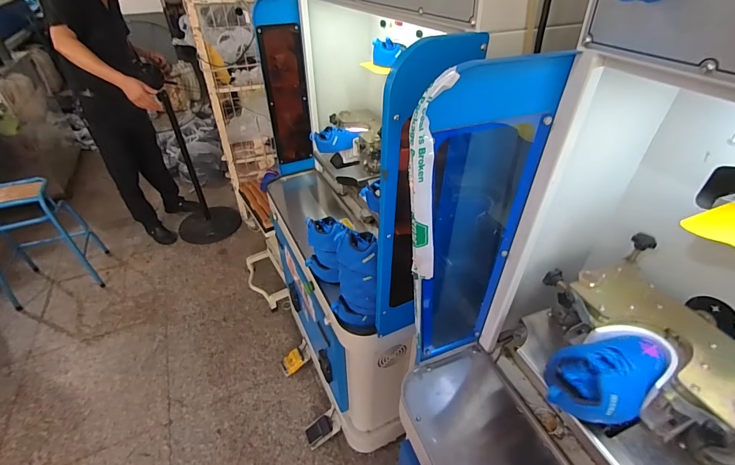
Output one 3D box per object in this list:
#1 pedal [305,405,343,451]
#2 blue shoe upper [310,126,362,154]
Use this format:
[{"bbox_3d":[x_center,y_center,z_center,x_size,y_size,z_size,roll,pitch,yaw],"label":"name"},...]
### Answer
[{"bbox_3d":[-0.175,0.770,1.378,0.142,0.096,0.090,-16,42,-19],"label":"pedal"},{"bbox_3d":[-0.103,-0.312,1.168,0.158,0.056,0.078,-18,42,-21],"label":"blue shoe upper"}]

